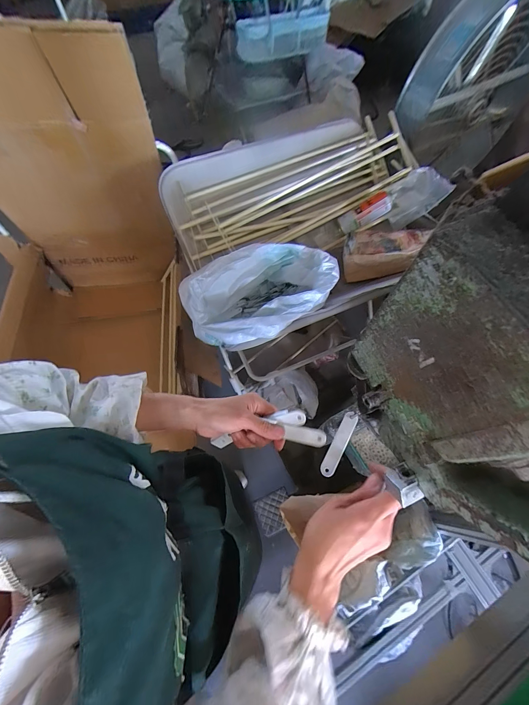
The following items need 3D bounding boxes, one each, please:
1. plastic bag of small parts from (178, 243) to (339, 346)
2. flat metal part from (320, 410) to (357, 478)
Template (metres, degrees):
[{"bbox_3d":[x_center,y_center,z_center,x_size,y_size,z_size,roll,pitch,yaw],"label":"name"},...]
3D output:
[{"bbox_3d":[-0.014,-0.127,0.683,0.325,0.171,0.232,-27,68,-13],"label":"plastic bag of small parts"},{"bbox_3d":[0.097,0.118,0.368,0.018,0.004,0.086,27,75,15],"label":"flat metal part"}]

